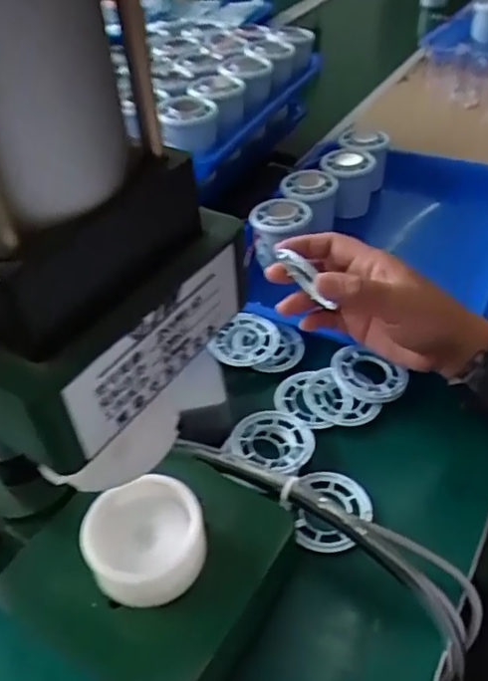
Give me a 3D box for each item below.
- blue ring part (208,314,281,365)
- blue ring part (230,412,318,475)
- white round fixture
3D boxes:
[{"bbox_3d":[0.001,0.001,0.483,0.049,0.008,0.055,28,56,23],"label":"blue ring part"},{"bbox_3d":[0.022,0.072,0.417,0.054,0.014,0.054,-3,42,3],"label":"blue ring part"},{"bbox_3d":[-0.053,0.103,0.316,0.059,0.033,0.064,-3,42,3],"label":"white round fixture"}]

